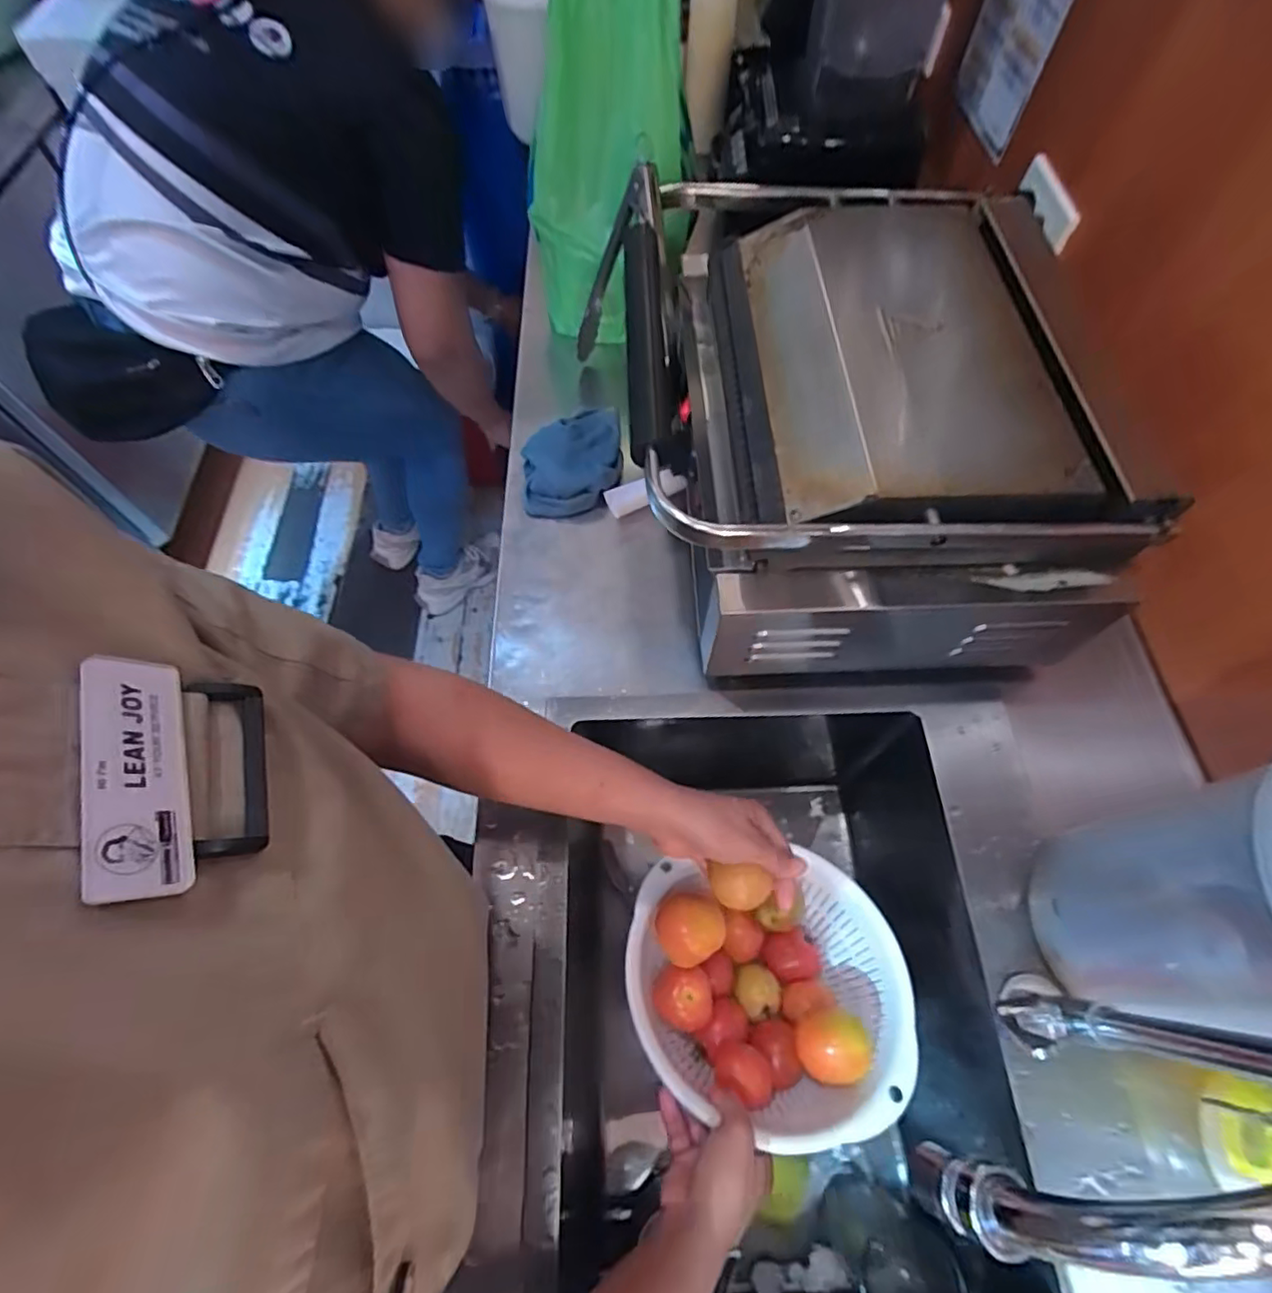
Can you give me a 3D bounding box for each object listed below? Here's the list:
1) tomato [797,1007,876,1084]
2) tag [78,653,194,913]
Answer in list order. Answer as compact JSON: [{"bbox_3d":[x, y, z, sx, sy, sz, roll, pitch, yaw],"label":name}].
[{"bbox_3d":[0.160,0.317,0.493,0.051,0.043,0.051,-8,63,-4],"label":"tomato"},{"bbox_3d":[-0.149,0.037,0.185,0.004,0.026,0.074,-35,64,28],"label":"tag"}]

